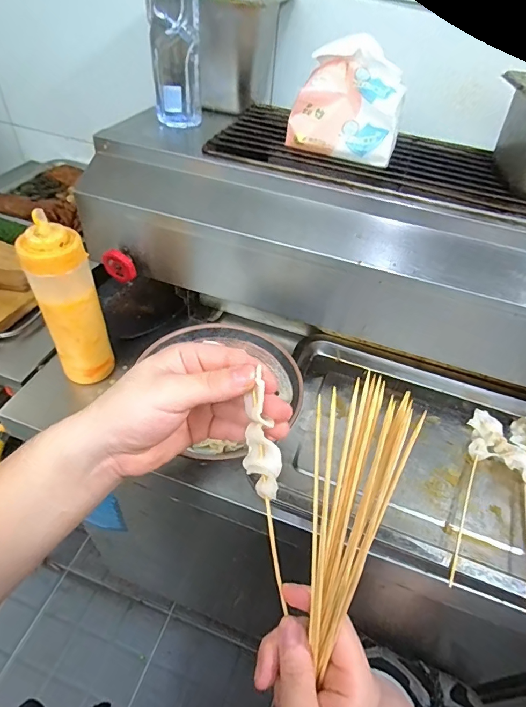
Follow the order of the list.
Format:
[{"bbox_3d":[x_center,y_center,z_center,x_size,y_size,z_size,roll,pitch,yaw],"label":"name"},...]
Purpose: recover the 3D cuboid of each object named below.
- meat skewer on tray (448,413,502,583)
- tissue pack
[{"bbox_3d":[0.232,0.151,0.454,0.033,0.027,0.226,25,50,16],"label":"meat skewer on tray"},{"bbox_3d":[0.102,-0.292,0.488,0.131,0.114,0.066,14,48,6],"label":"tissue pack"}]

